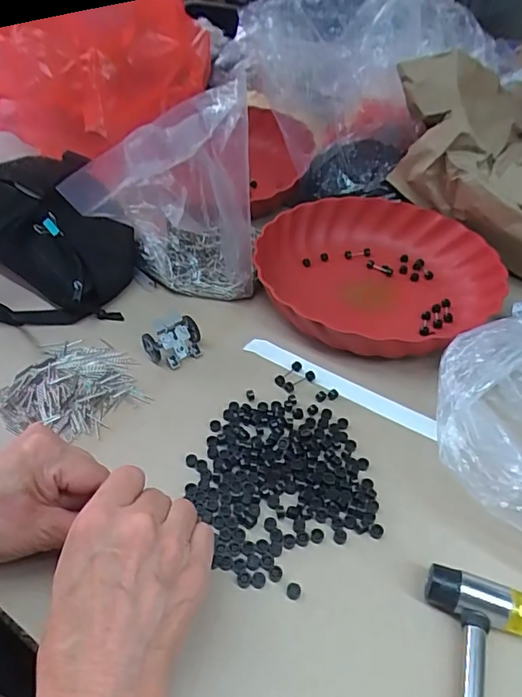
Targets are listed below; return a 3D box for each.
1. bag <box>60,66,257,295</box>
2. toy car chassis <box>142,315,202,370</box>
[{"bbox_3d":[-0.086,-0.135,0.480,0.153,0.187,0.075,7,44,6],"label":"bag"},{"bbox_3d":[-0.077,-0.004,0.468,0.050,0.032,0.027,-24,49,-24],"label":"toy car chassis"}]

